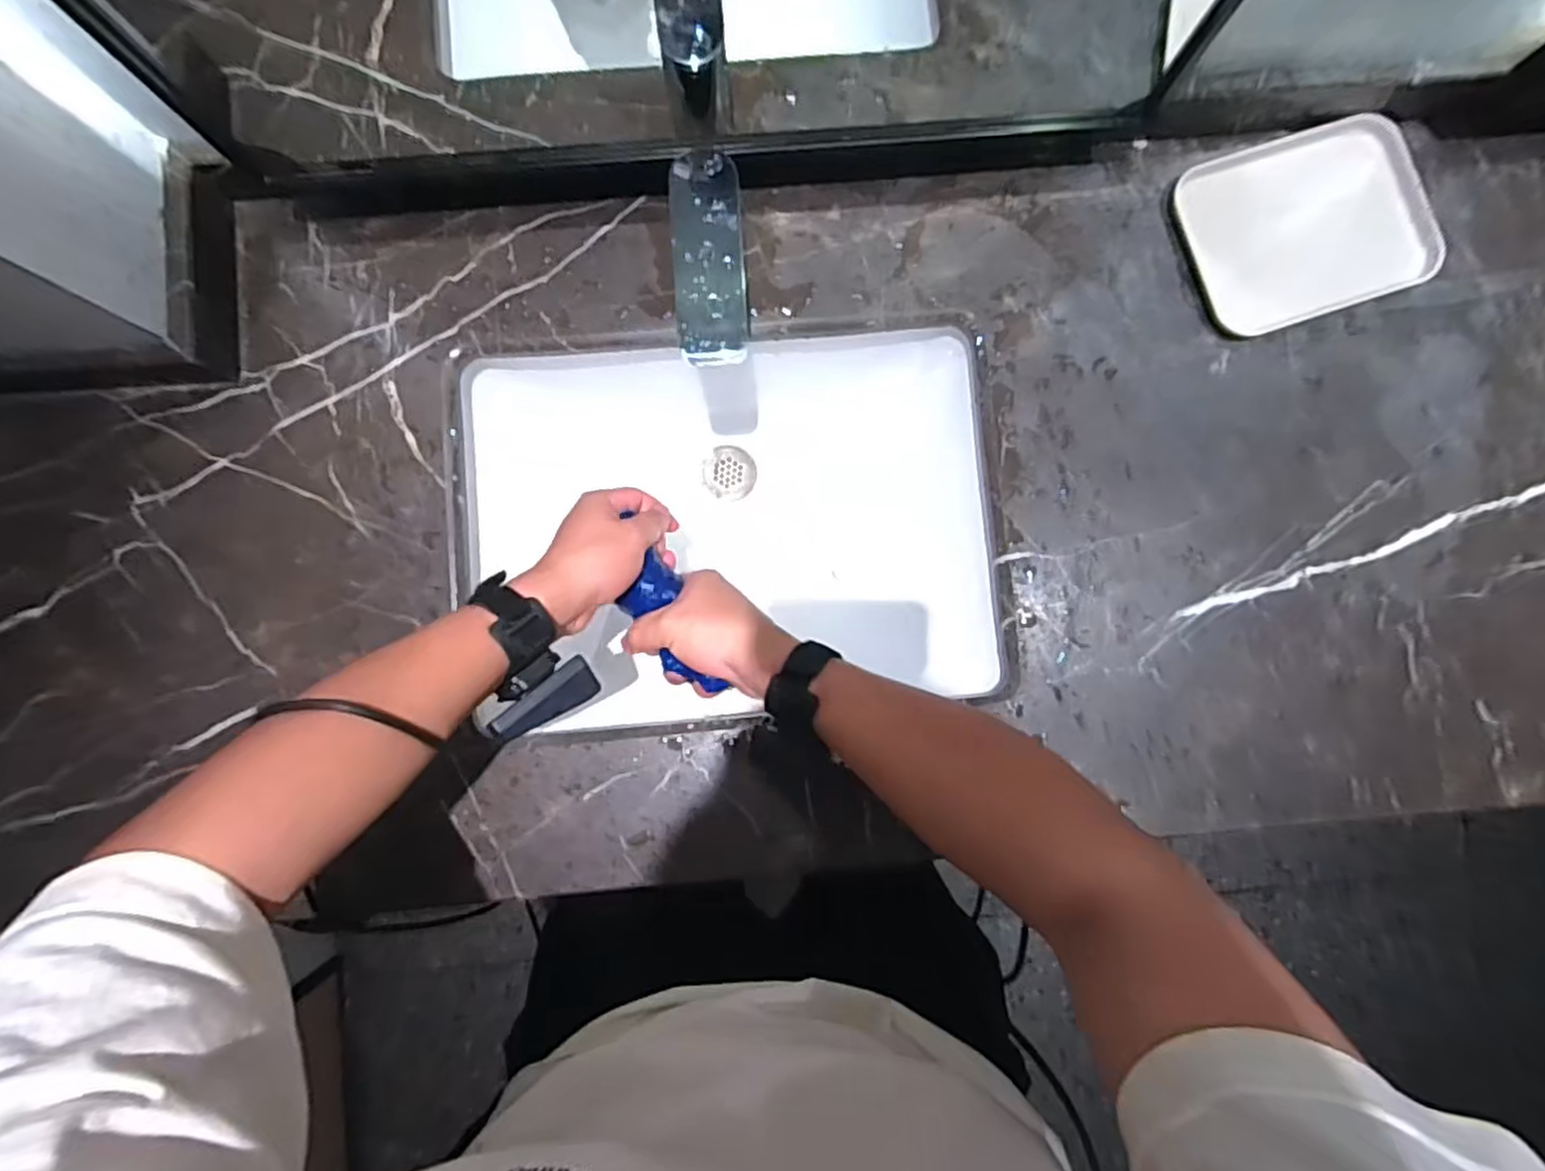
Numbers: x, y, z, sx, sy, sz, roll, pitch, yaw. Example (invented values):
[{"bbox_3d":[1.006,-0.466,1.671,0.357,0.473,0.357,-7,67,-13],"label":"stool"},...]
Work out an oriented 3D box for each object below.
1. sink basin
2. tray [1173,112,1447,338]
[{"bbox_3d":[-0.043,-0.060,0.678,0.444,0.175,0.344,-5,86,-2],"label":"sink basin"},{"bbox_3d":[0.444,-0.299,0.594,0.195,0.025,0.146,-18,87,-3],"label":"tray"}]

